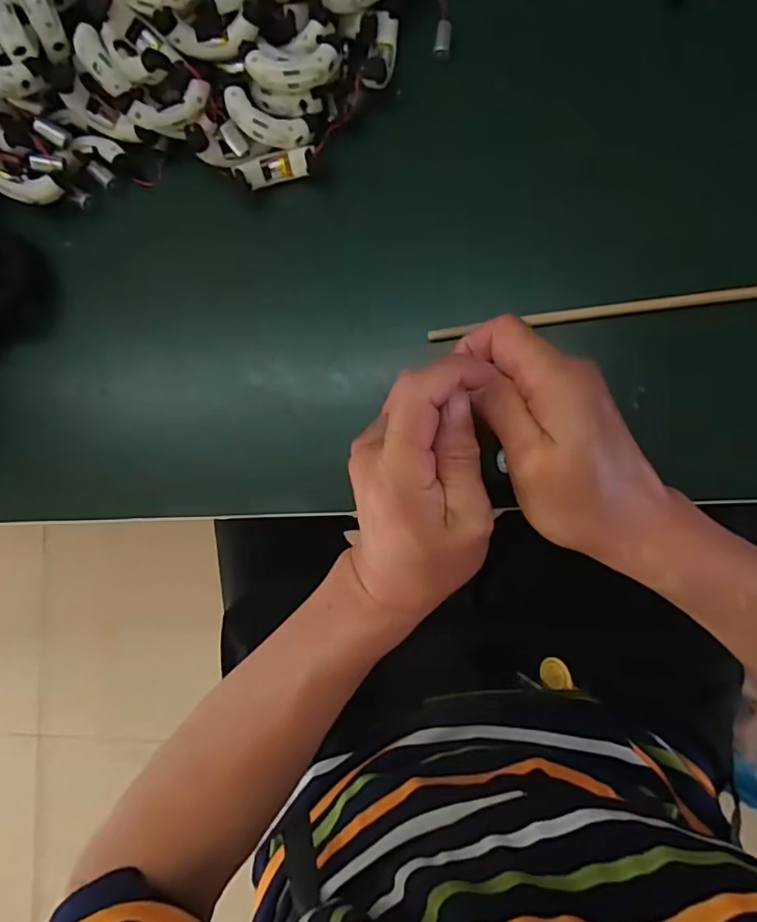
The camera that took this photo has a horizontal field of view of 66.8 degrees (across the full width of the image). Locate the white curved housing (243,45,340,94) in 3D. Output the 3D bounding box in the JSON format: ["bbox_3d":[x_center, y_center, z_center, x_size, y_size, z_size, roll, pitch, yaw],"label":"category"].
[{"bbox_3d":[-0.050,-0.228,0.334,0.052,0.016,0.019,-2,86,8],"label":"white curved housing"}]

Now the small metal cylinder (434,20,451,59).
[{"bbox_3d":[0.040,-0.260,0.354,0.009,0.007,0.021,10,87,8],"label":"small metal cylinder"}]

